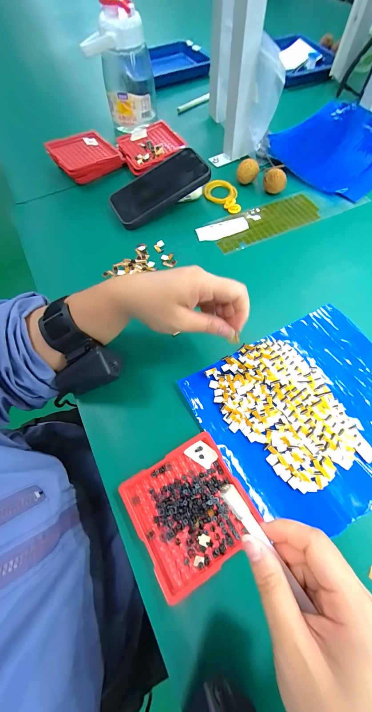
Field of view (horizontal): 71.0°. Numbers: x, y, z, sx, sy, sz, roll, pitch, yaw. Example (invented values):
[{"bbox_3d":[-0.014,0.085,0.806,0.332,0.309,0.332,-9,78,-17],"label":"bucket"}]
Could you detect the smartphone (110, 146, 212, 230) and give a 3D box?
[{"bbox_3d":[-0.043,-0.262,0.406,0.153,0.016,0.080,-31,67,1],"label":"smartphone"}]

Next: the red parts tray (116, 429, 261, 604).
[{"bbox_3d":[0.004,0.140,0.240,0.100,0.009,0.098,-29,66,-12],"label":"red parts tray"}]

